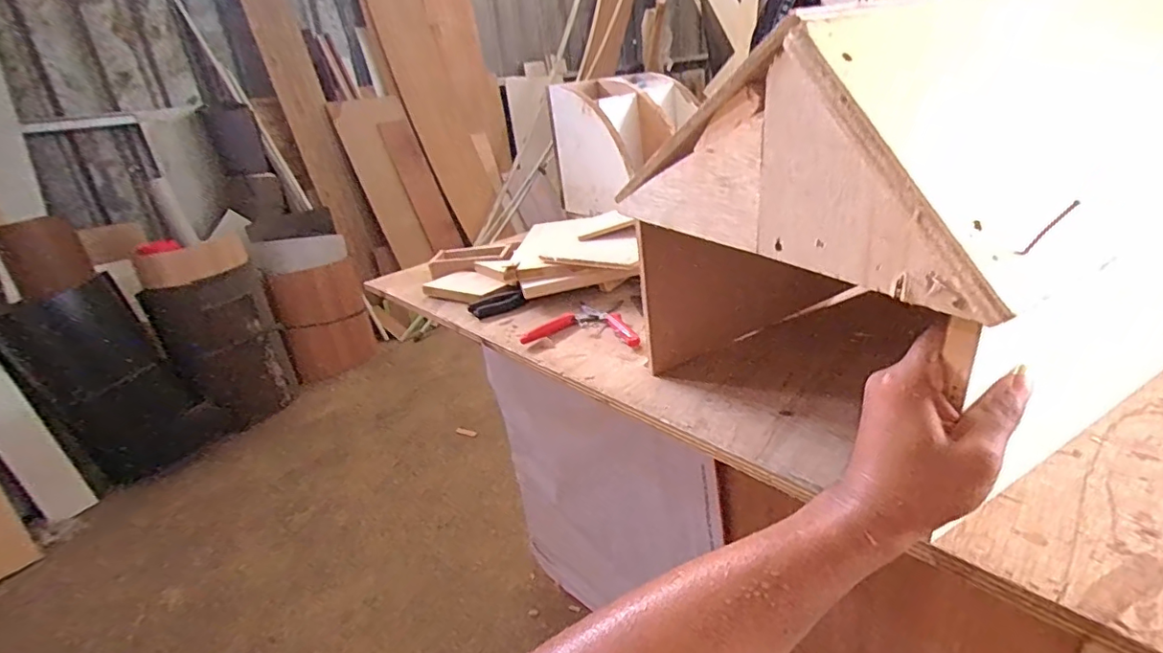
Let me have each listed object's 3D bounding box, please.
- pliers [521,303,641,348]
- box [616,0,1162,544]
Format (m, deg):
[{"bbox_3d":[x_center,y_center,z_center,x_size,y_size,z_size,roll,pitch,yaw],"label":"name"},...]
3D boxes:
[{"bbox_3d":[0.012,-0.005,0.739,0.158,0.014,0.119,1,25,20],"label":"pliers"},{"bbox_3d":[0.310,-0.097,0.495,0.458,0.305,0.318,-20,26,-27],"label":"box"}]

